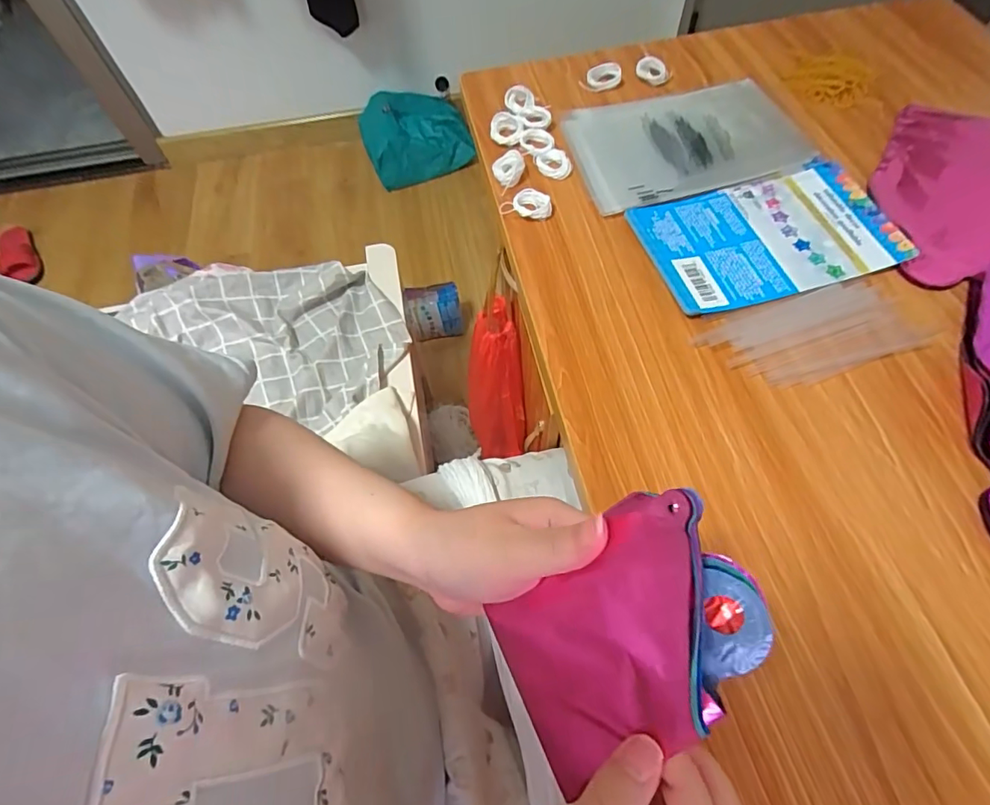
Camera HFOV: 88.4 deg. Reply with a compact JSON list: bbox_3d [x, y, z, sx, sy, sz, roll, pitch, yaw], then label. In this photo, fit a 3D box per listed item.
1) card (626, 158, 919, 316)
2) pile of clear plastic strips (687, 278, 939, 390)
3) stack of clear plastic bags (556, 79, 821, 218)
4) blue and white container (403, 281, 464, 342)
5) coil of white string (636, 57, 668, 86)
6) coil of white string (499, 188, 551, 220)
[{"bbox_3d":[0.217,-0.134,0.409,0.190,0.008,0.118,-15,62,-6],"label":"card"},{"bbox_3d":[0.228,-0.048,0.366,0.151,0.007,0.065,-18,62,-6],"label":"pile of clear plastic strips"},{"bbox_3d":[0.172,-0.242,0.468,0.195,0.008,0.139,-12,62,-3],"label":"stack of clear plastic bags"},{"bbox_3d":[-0.154,-0.228,1.281,0.137,0.120,0.083,-10,62,-2],"label":"blue and white container"},{"bbox_3d":[0.163,-0.341,0.523,0.033,0.014,0.017,37,70,20],"label":"coil of white string"},{"bbox_3d":[0.027,-0.171,0.441,0.043,0.011,0.028,5,62,6],"label":"coil of white string"}]

